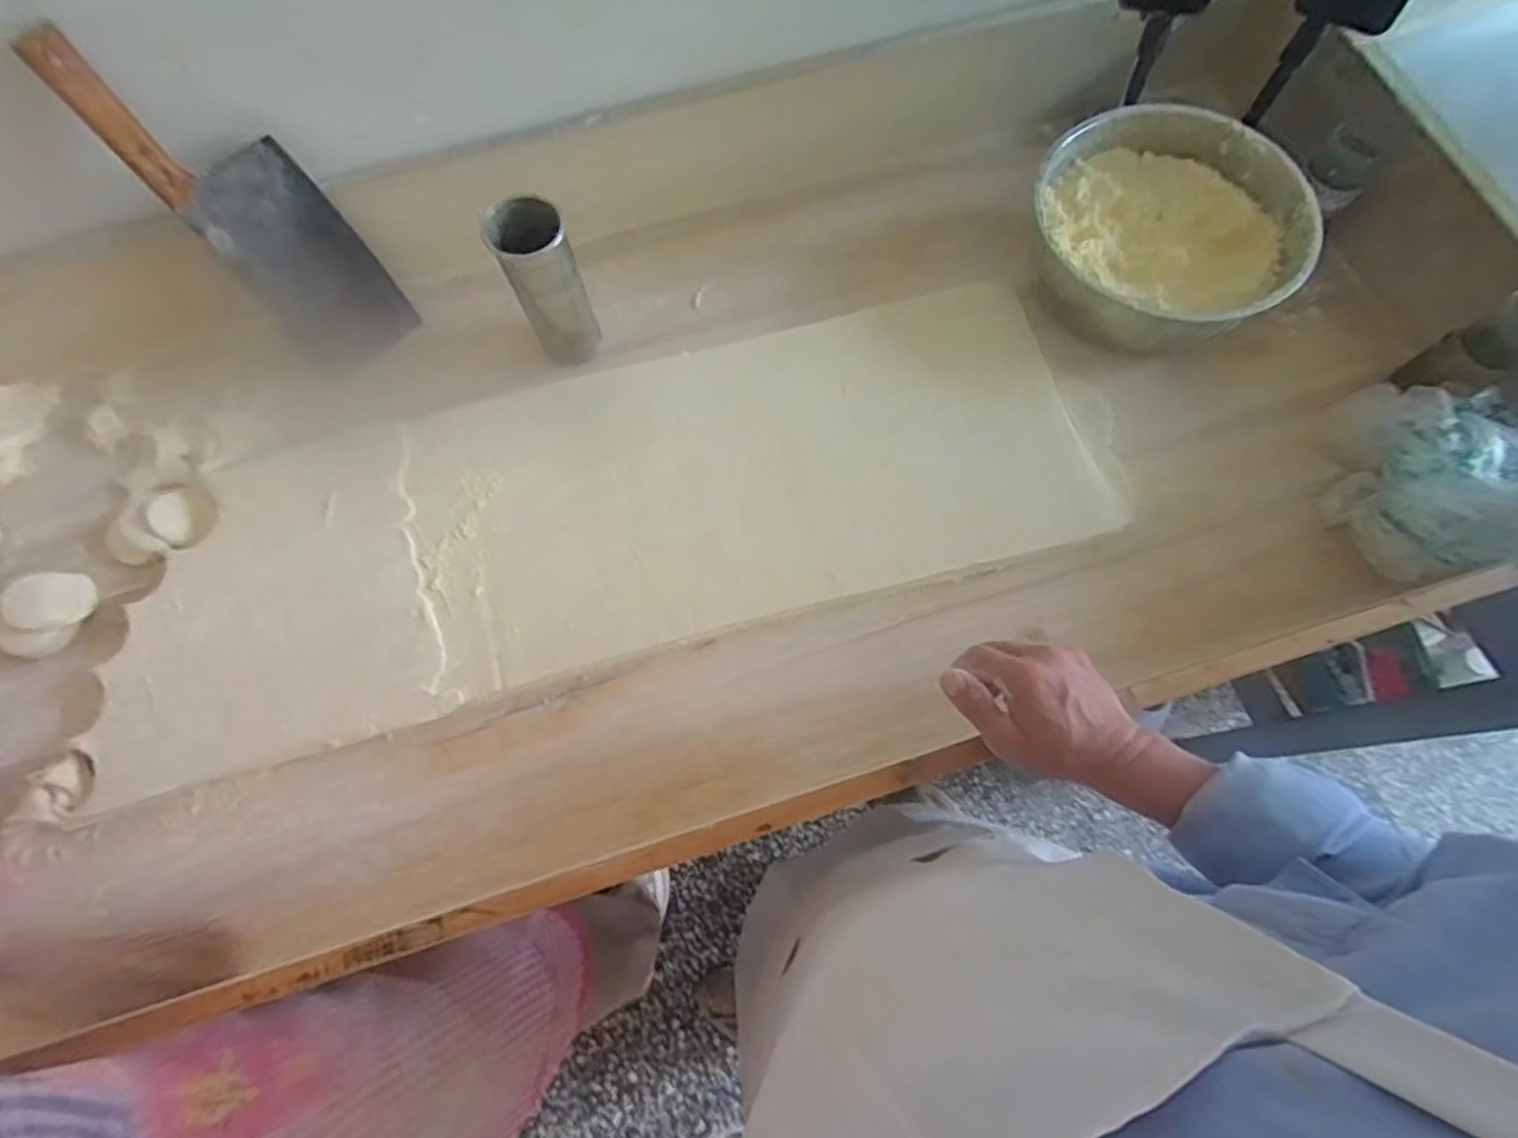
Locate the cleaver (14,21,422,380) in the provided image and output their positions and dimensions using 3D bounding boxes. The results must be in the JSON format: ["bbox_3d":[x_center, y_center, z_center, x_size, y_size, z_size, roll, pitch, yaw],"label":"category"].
[{"bbox_3d":[-0.440,-0.310,0.620,0.120,0.311,0.026,-26,59,-6],"label":"cleaver"}]

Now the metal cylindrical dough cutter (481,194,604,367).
[{"bbox_3d":[-0.196,-0.263,0.653,0.062,0.166,0.060,-1,71,2],"label":"metal cylindrical dough cutter"}]

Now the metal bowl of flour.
[{"bbox_3d":[0.388,-0.329,0.672,0.232,0.086,0.237,0,75,1],"label":"metal bowl of flour"}]

